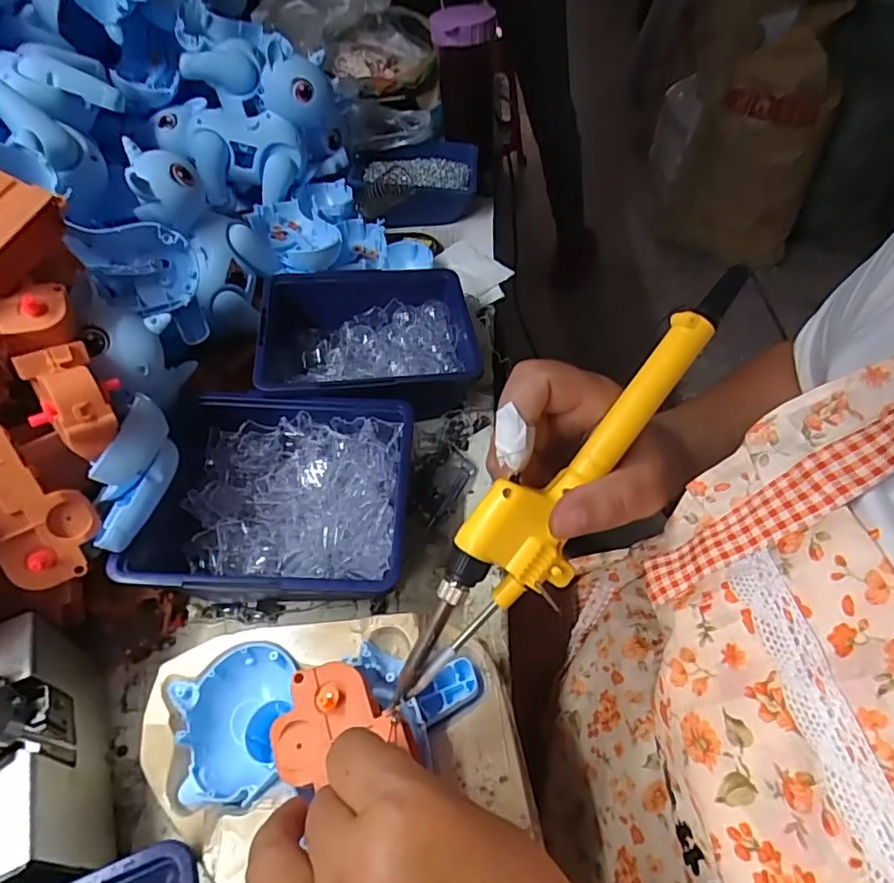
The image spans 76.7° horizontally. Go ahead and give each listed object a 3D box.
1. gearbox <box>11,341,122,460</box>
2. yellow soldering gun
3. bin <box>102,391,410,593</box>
[{"bbox_3d":[-0.194,-0.025,0.293,0.038,0.032,0.056,-30,70,-19],"label":"gearbox"},{"bbox_3d":[0.053,0.019,0.244,0.039,0.032,0.234,39,89,30],"label":"yellow soldering gun"},{"bbox_3d":[-0.108,0.043,0.377,0.165,0.069,0.143,-1,50,3],"label":"bin"}]

